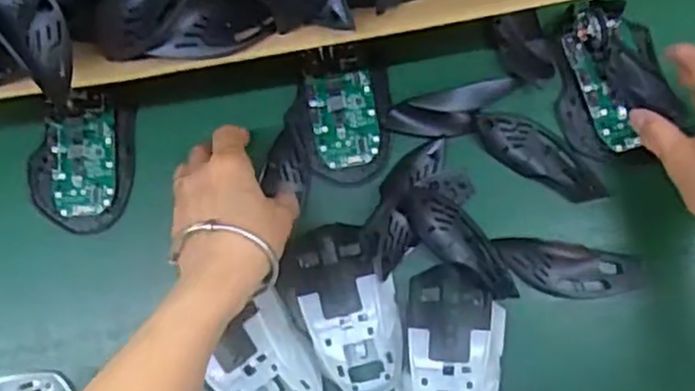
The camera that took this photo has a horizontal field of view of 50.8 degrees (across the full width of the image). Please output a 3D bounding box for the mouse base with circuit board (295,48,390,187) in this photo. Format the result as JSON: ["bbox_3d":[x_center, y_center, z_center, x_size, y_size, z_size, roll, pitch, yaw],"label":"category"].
[{"bbox_3d":[-0.003,-0.060,0.520,0.064,0.014,0.098,-2,83,3],"label":"mouse base with circuit board"}]

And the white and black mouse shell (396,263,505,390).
[{"bbox_3d":[0.068,0.108,0.482,0.063,0.028,0.118,8,84,4],"label":"white and black mouse shell"}]

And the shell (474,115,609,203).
[{"bbox_3d":[0.133,-0.027,0.501,0.095,0.011,0.035,26,85,6],"label":"shell"}]

